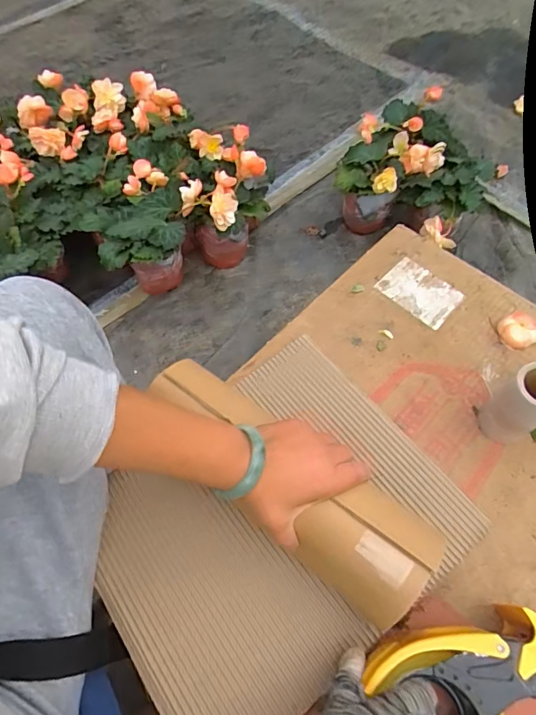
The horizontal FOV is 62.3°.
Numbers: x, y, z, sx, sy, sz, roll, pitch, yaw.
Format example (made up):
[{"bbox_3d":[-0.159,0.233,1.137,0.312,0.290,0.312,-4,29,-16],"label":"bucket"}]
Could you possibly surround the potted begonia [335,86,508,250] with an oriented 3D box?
[{"bbox_3d":[0.292,-0.356,0.909,0.270,0.207,0.256,33,68,17],"label":"potted begonia"}]

